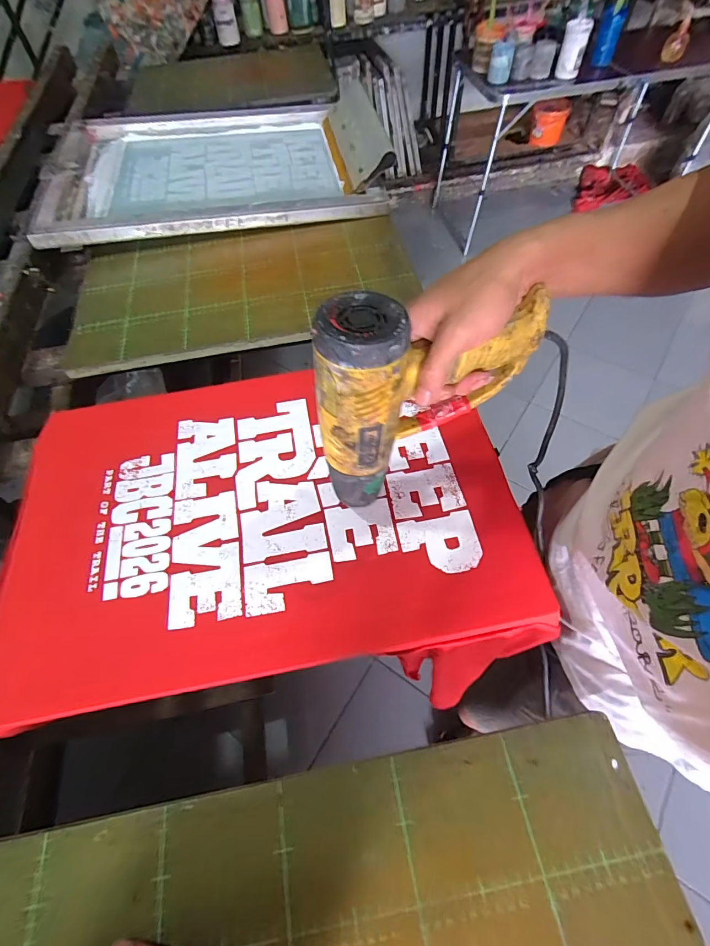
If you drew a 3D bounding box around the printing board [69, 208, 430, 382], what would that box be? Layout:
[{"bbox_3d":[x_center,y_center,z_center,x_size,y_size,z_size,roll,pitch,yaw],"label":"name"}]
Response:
[{"bbox_3d":[-0.197,-0.346,0.727,0.593,0.031,0.311,-11,60,-3],"label":"printing board"}]

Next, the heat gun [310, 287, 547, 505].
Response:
[{"bbox_3d":[0.054,-0.074,0.367,0.186,0.192,0.069,-24,62,-11],"label":"heat gun"}]

